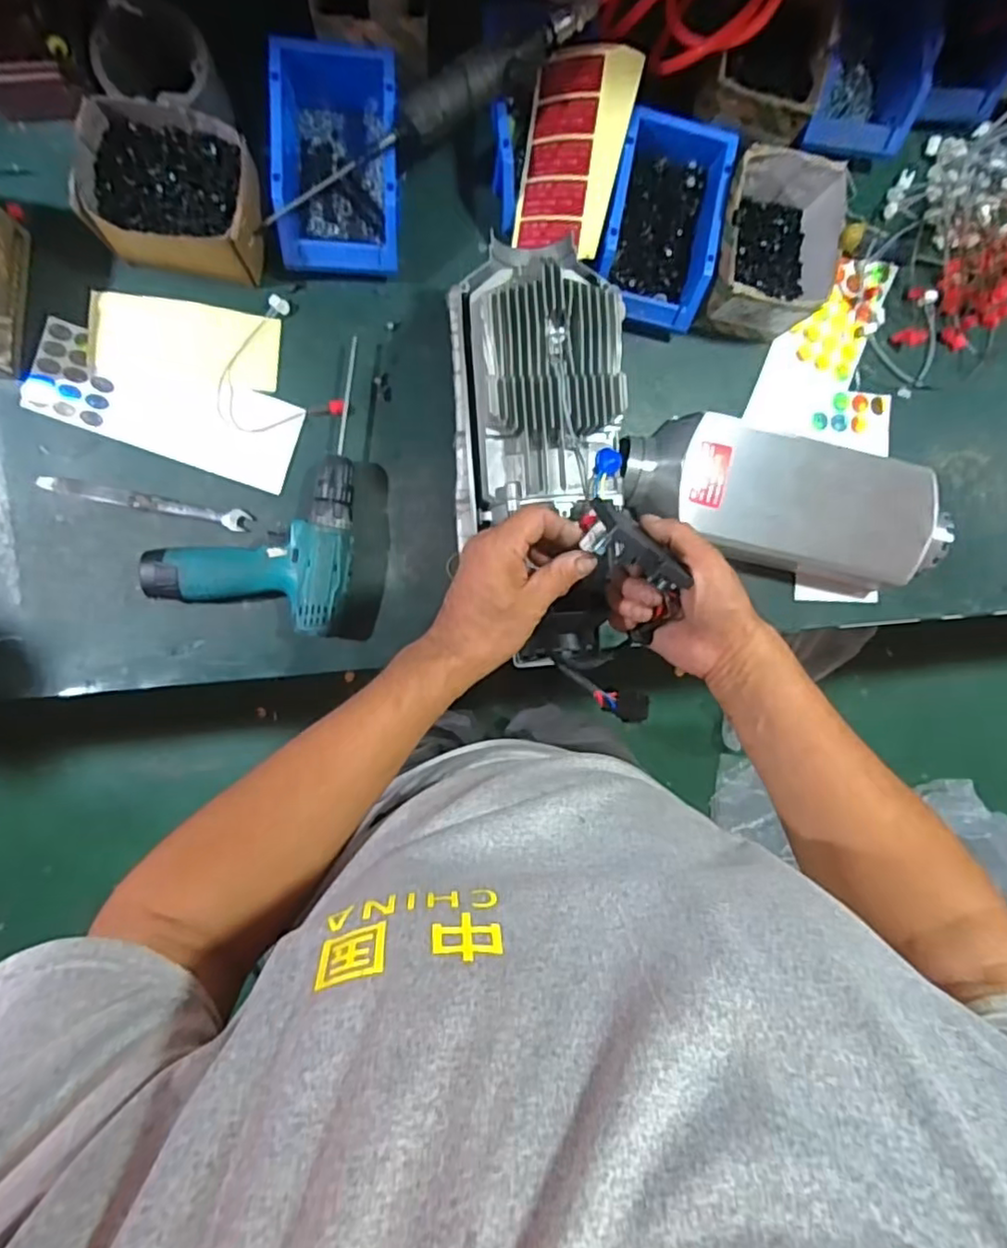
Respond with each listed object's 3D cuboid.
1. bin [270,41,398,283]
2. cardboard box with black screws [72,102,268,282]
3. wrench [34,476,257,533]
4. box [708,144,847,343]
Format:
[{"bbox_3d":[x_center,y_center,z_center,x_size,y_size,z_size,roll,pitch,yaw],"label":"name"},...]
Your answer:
[{"bbox_3d":[-0.162,-0.455,0.627,0.116,0.075,0.198,-1,94,-7],"label":"bin"},{"bbox_3d":[-0.306,-0.403,0.608,0.152,0.078,0.118,6,92,-7],"label":"cardboard box with black screws"},{"bbox_3d":[-0.369,-0.124,0.658,0.205,0.009,0.022,9,92,-7],"label":"wrench"},{"bbox_3d":[0.279,-0.394,0.678,0.126,0.092,0.150,9,92,-8],"label":"box"}]

